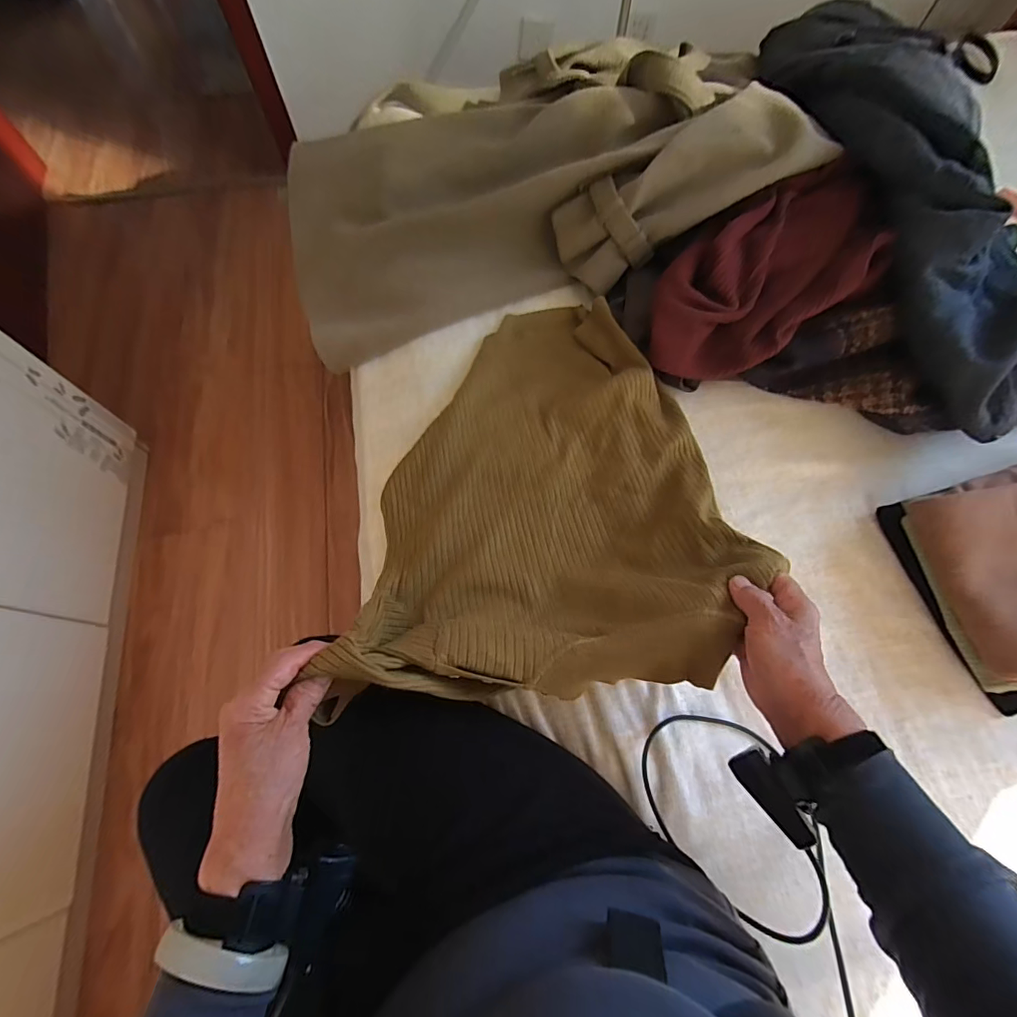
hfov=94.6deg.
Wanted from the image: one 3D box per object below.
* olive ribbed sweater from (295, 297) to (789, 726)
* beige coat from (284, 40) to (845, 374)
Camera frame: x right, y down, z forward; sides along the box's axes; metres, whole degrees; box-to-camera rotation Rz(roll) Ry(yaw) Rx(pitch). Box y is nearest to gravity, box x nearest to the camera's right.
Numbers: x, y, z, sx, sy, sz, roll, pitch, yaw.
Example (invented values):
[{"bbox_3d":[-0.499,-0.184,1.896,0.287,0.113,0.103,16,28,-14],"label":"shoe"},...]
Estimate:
[{"bbox_3d":[0.034,-0.058,0.526,0.390,0.150,0.481,-5,72,0],"label":"olive ribbed sweater"},{"bbox_3d":[0.008,-0.535,0.704,0.705,0.141,0.487,-15,72,-3],"label":"beige coat"}]

